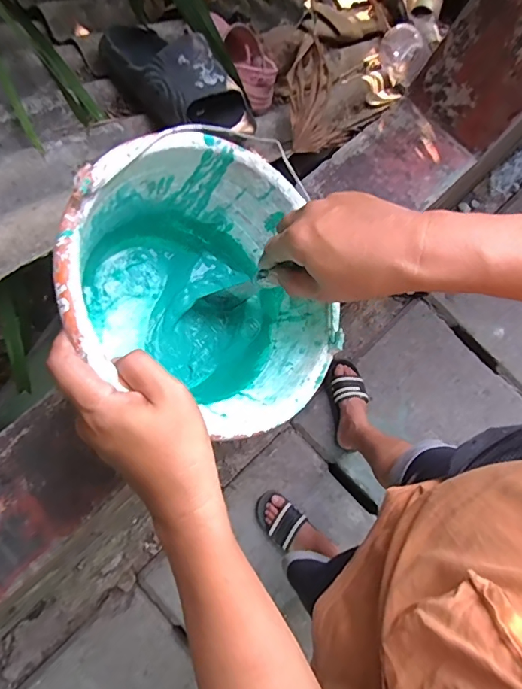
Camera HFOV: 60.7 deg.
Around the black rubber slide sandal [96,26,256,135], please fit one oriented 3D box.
[{"bbox_3d":[-0.109,-0.327,0.542,0.214,0.068,0.099,42,77,6],"label":"black rubber slide sandal"}]

